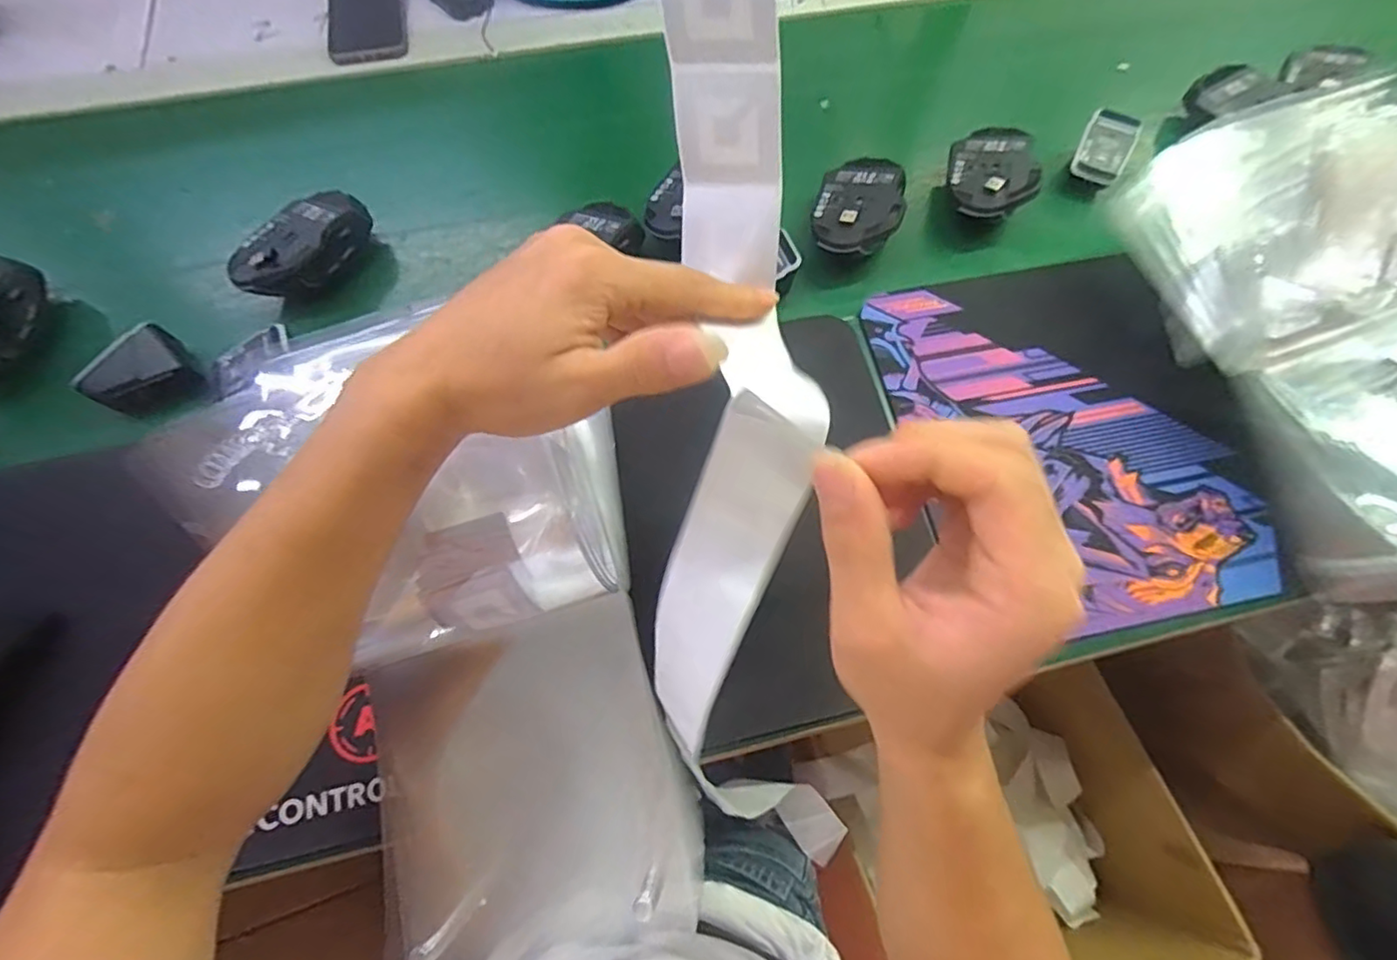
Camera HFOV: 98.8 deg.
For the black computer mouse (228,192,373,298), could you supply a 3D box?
[{"bbox_3d":[-0.329,-0.194,0.498,0.052,0.033,0.111,34,71,11],"label":"black computer mouse"}]

